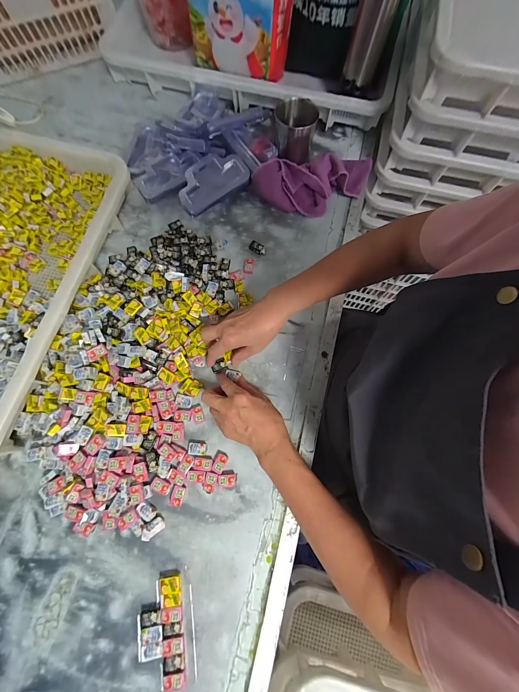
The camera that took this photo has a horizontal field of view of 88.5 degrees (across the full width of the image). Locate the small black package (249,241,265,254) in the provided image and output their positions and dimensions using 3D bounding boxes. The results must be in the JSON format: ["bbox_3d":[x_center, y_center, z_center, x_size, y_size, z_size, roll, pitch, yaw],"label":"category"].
[{"bbox_3d":[-0.003,-0.188,0.506,0.031,0.011,0.019,32,76,8],"label":"small black package"}]

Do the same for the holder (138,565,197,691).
[{"bbox_3d":[-0.121,0.371,0.347,0.067,0.013,0.120,-7,75,-3],"label":"holder"}]

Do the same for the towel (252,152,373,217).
[{"bbox_3d":[0.107,-0.318,0.527,0.236,0.049,0.108,-8,75,-3],"label":"towel"}]

